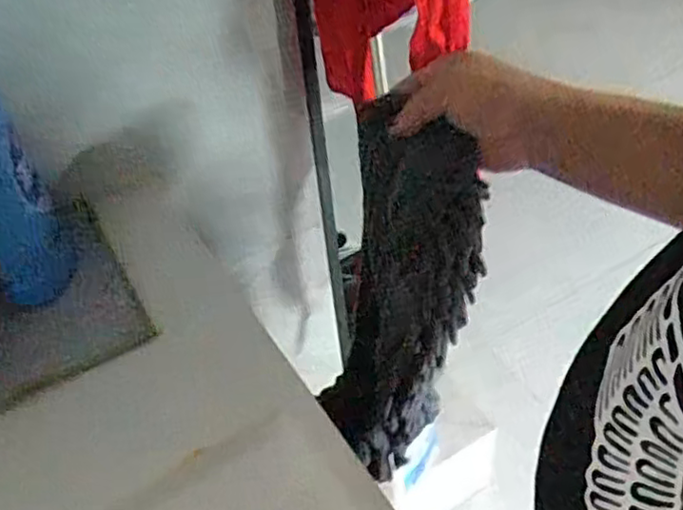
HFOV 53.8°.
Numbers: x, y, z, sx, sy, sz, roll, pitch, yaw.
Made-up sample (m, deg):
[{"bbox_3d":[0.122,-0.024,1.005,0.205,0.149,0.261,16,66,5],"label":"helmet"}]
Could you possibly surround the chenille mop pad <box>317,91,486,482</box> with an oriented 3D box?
[{"bbox_3d":[0.040,0.062,0.554,0.096,0.400,0.048,13,45,9],"label":"chenille mop pad"}]

